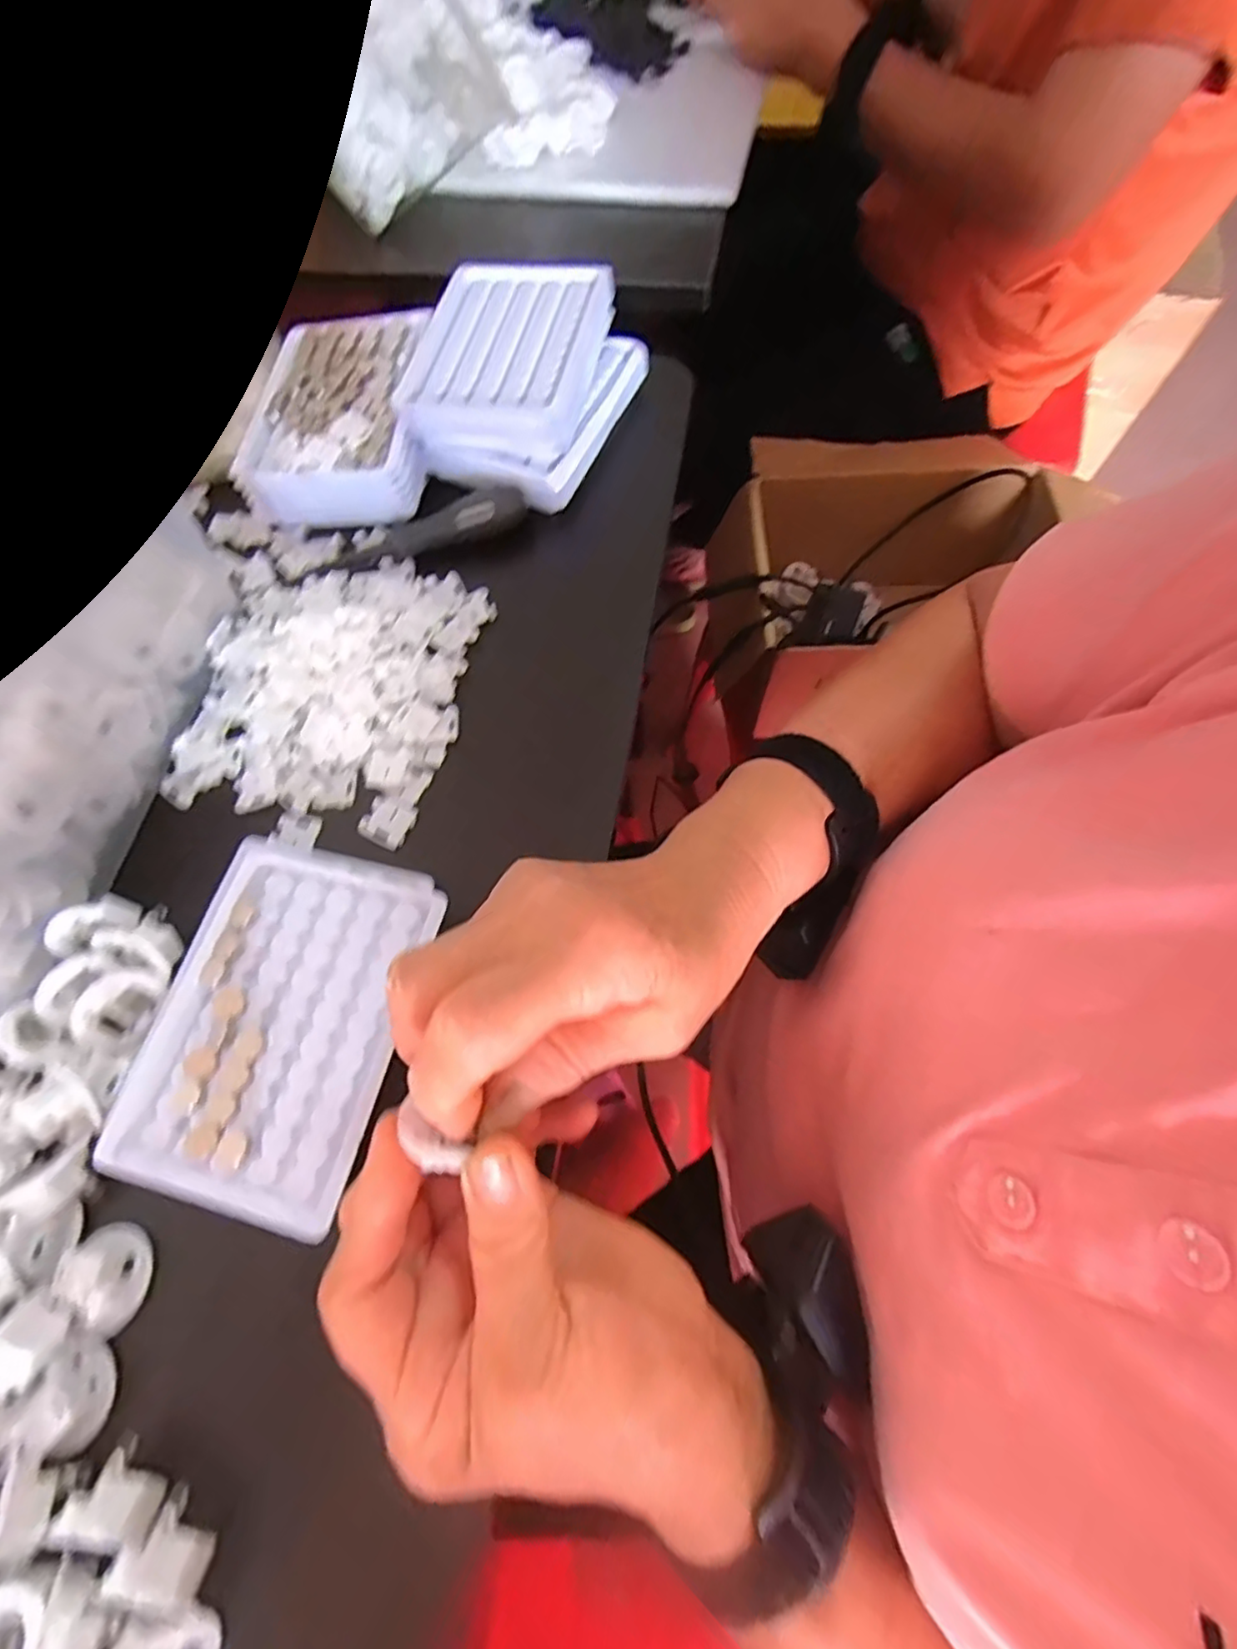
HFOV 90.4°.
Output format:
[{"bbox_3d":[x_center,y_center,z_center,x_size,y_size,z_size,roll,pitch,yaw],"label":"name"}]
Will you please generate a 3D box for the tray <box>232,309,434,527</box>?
[{"bbox_3d":[-0.167,-0.249,0.376,0.099,0.041,0.136,-1,68,2],"label":"tray"}]

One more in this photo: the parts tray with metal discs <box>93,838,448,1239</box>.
[{"bbox_3d":[-0.138,0.077,0.253,0.103,0.012,0.137,12,69,7],"label":"parts tray with metal discs"}]

